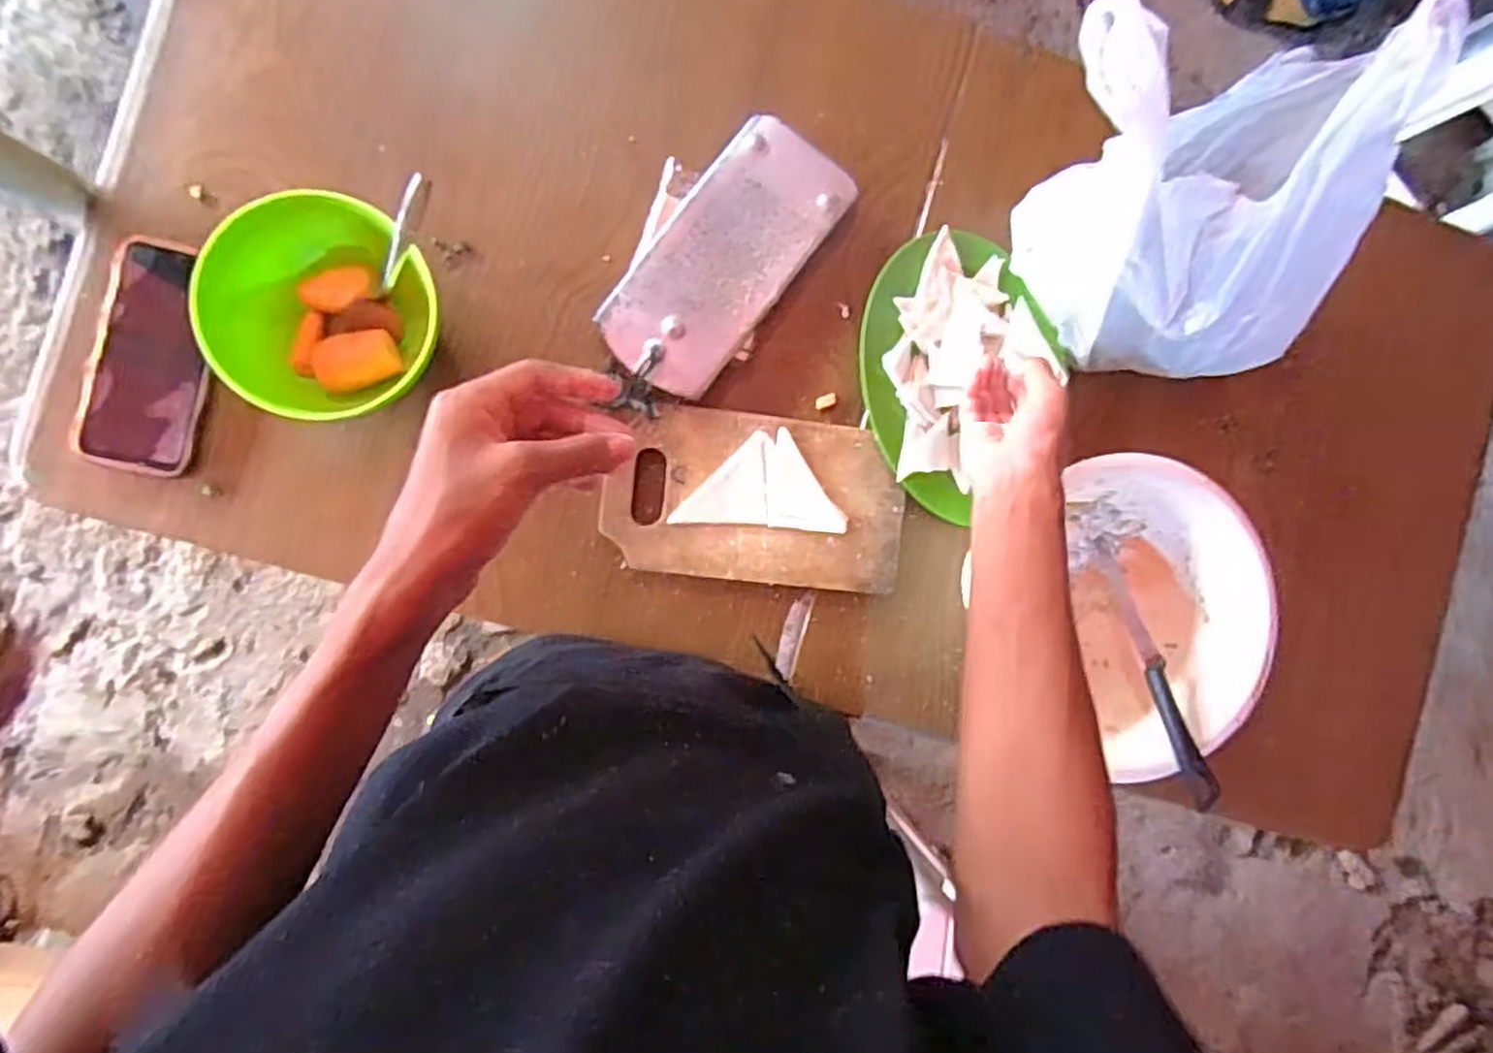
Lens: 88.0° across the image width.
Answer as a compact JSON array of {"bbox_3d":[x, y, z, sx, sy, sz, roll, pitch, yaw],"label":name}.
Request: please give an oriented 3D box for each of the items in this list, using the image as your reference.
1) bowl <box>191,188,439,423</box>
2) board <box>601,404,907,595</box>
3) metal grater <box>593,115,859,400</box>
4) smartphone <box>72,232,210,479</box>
[{"bbox_3d":[-0.299,-0.148,0.556,0.149,0.081,0.143,0,92,-10],"label":"bowl"},{"bbox_3d":[0.011,-0.022,0.638,0.240,0.016,0.135,7,90,-10],"label":"board"},{"bbox_3d":[-0.017,-0.217,0.631,0.106,0.018,0.233,38,85,-9],"label":"metal grater"},{"bbox_3d":[-0.440,-0.126,0.573,0.076,0.012,0.170,11,89,-10],"label":"smartphone"}]

